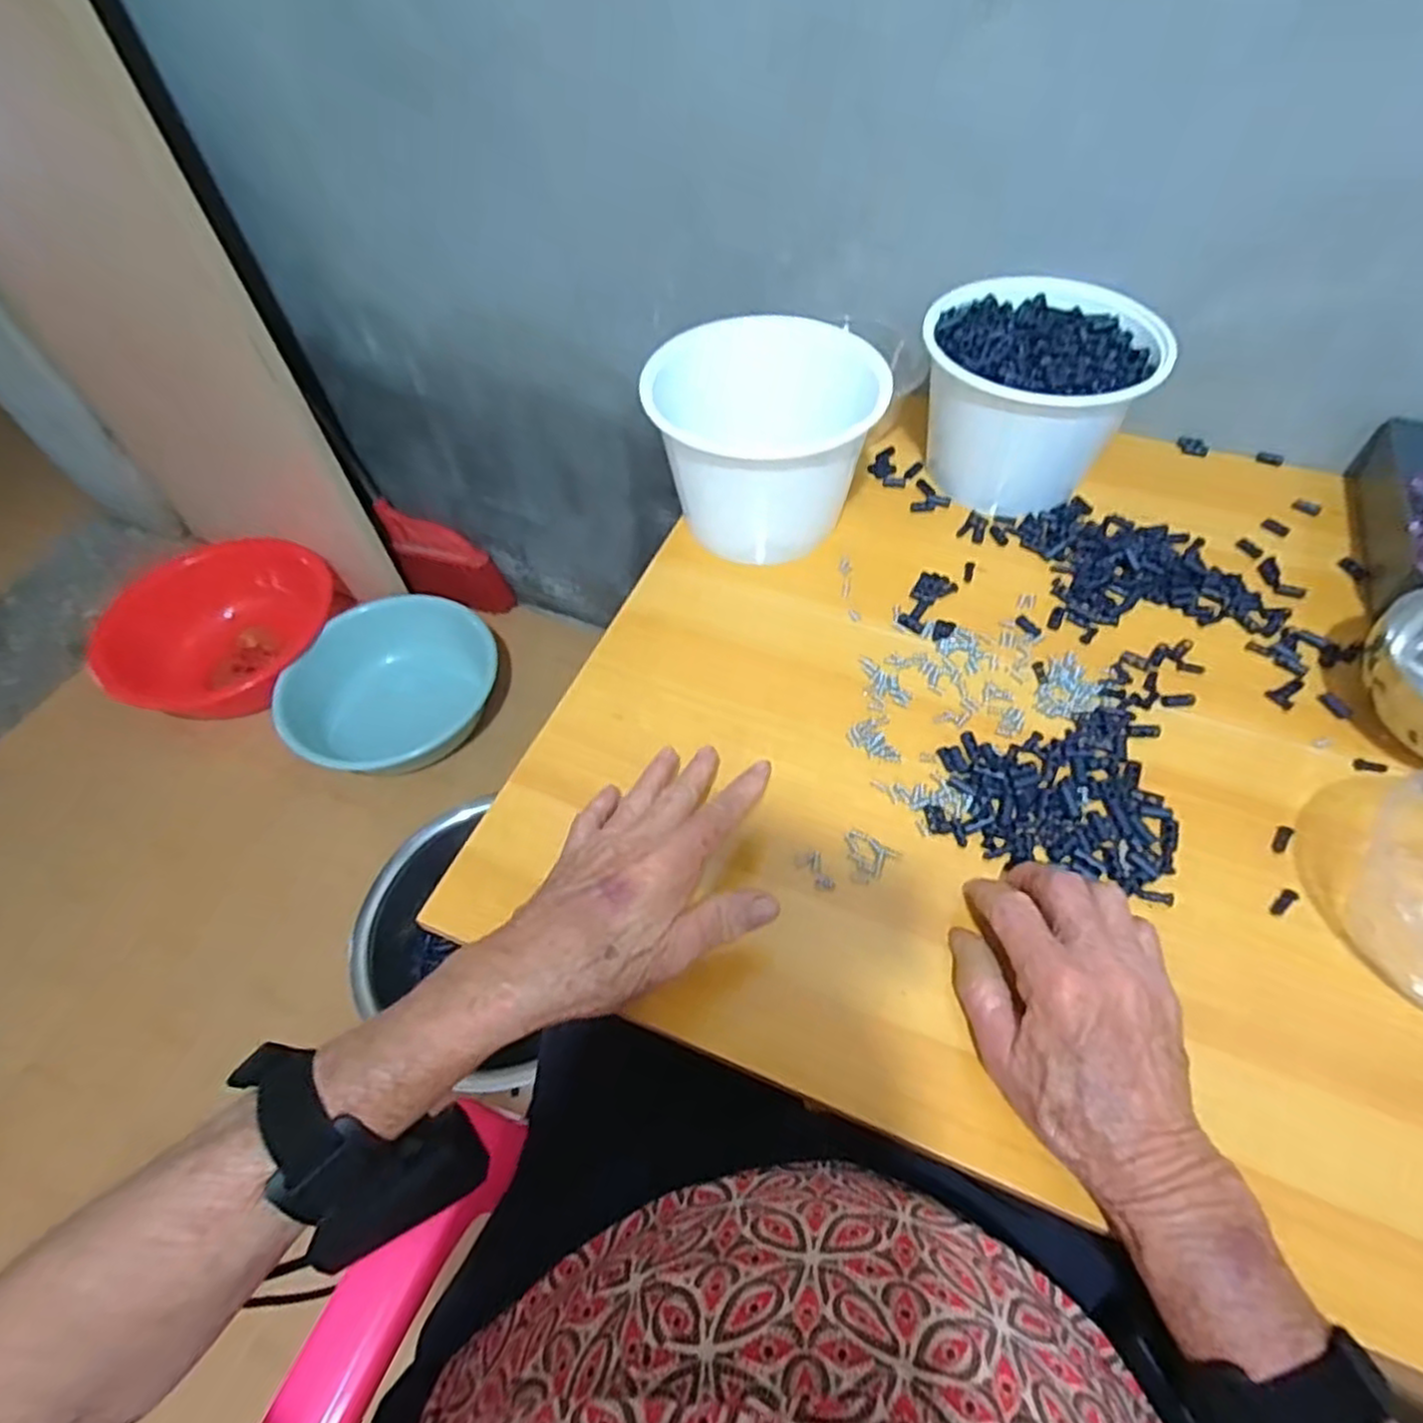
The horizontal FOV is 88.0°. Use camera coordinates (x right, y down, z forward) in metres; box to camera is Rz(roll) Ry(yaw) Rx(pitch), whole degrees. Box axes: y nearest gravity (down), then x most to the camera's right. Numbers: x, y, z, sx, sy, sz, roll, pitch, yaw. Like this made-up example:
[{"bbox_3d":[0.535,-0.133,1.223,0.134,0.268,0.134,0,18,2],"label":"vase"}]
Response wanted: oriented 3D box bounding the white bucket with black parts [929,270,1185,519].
[{"bbox_3d":[0.240,-0.244,0.571,0.157,0.106,0.146,-1,55,2],"label":"white bucket with black parts"}]

